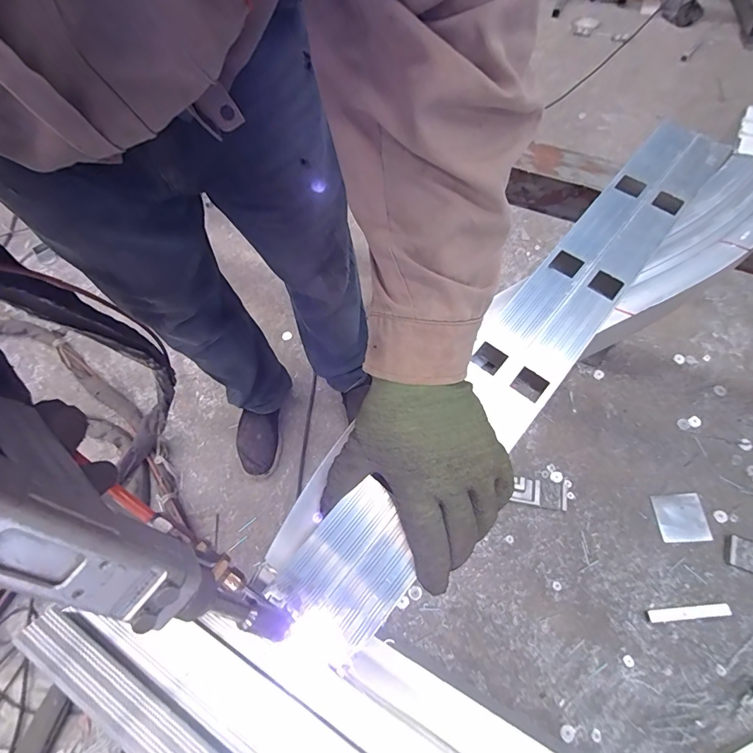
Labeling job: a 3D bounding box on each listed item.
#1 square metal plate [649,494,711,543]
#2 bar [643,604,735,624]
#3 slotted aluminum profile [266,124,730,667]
[{"bbox_3d":[0.681,0.315,0.931,0.103,0.007,0.100,-3,60,2],"label":"square metal plate"},{"bbox_3d":[0.631,0.479,0.843,0.164,0.011,0.024,-6,64,1],"label":"bar"},{"bbox_3d":[0.145,-0.050,0.403,0.112,0.045,0.638,38,71,19],"label":"slotted aluminum profile"}]

